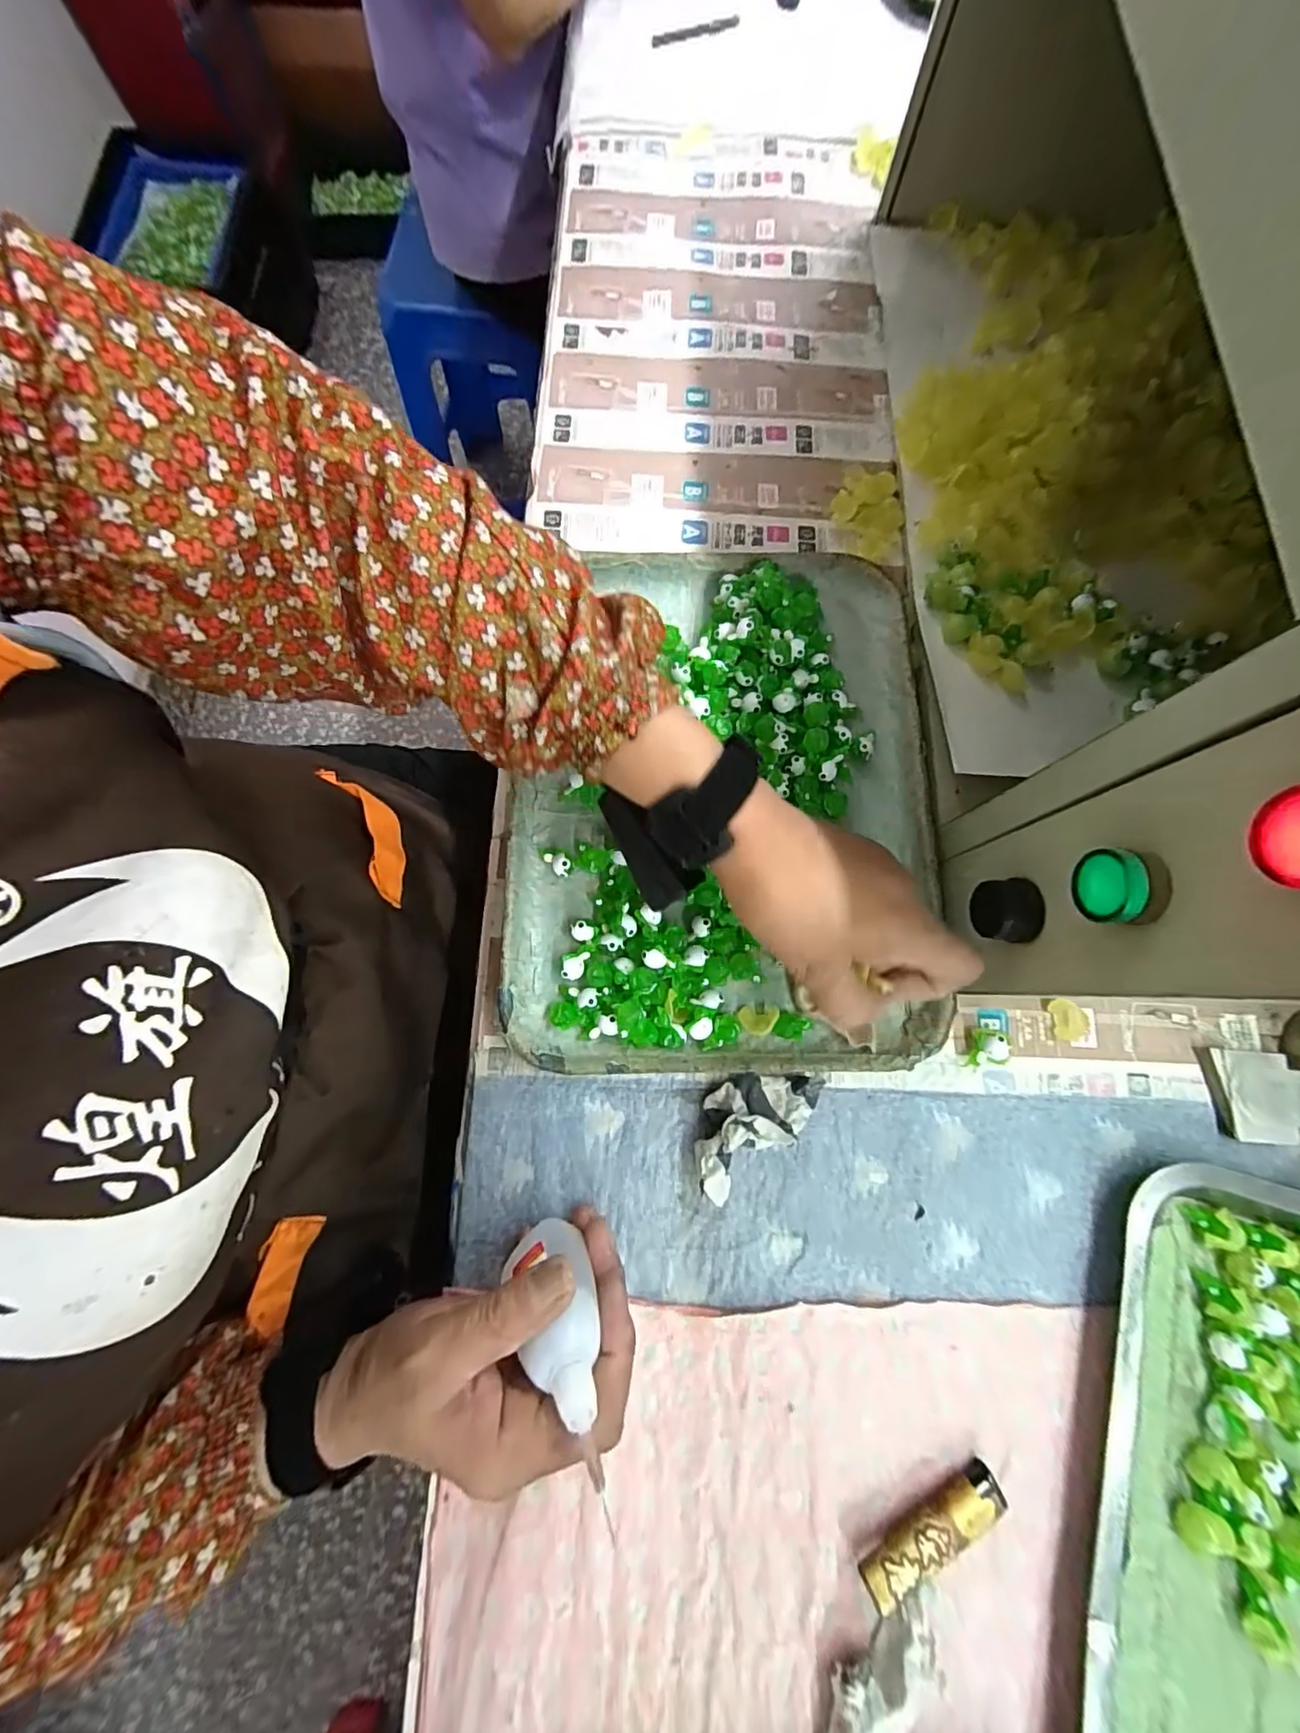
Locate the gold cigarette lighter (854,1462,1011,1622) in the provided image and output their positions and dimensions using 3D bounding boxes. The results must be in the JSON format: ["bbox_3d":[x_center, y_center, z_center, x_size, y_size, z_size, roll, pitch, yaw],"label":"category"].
[{"bbox_3d":[0.139,0.326,0.272,0.079,0.019,0.019,-25,78,-6],"label":"gold cigarette lighter"}]

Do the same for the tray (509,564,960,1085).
[{"bbox_3d":[0.047,-0.050,0.356,0.259,0.035,0.340,1,76,0],"label":"tray"}]

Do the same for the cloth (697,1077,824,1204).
[{"bbox_3d":[0.058,0.142,0.314,0.083,0.027,0.044,-31,78,-8],"label":"cloth"}]

